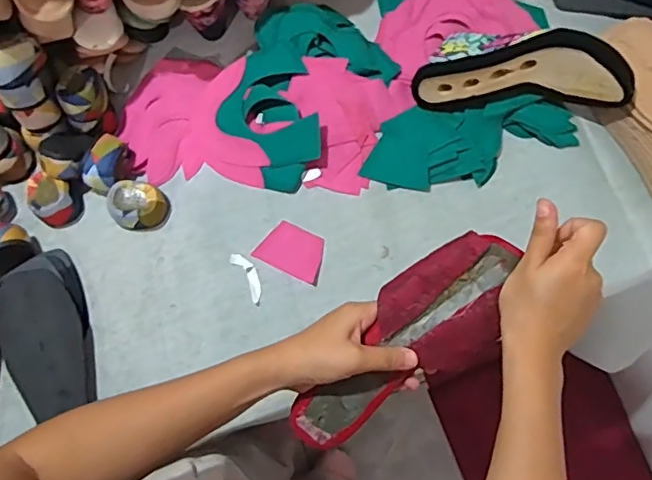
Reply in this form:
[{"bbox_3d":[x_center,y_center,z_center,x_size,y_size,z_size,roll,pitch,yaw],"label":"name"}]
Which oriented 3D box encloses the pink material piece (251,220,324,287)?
[{"bbox_3d":[-0.036,0.012,0.633,0.077,0.005,0.053,26,76,8],"label":"pink material piece"}]

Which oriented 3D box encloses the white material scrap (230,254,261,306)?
[{"bbox_3d":[-0.085,0.041,0.625,0.019,0.004,0.064,-31,76,-7],"label":"white material scrap"}]

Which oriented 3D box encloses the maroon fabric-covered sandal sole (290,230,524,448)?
[{"bbox_3d":[0.066,0.088,0.453,0.087,0.022,0.224,44,99,12],"label":"maroon fabric-covered sandal sole"}]

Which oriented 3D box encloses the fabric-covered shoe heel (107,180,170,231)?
[{"bbox_3d":[-0.211,-0.039,0.632,0.054,0.039,0.055,0,74,1],"label":"fabric-covered shoe heel"}]

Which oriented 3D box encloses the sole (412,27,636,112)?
[{"bbox_3d":[0.214,-0.192,0.626,0.222,0.088,0.077,6,74,3],"label":"sole"}]

